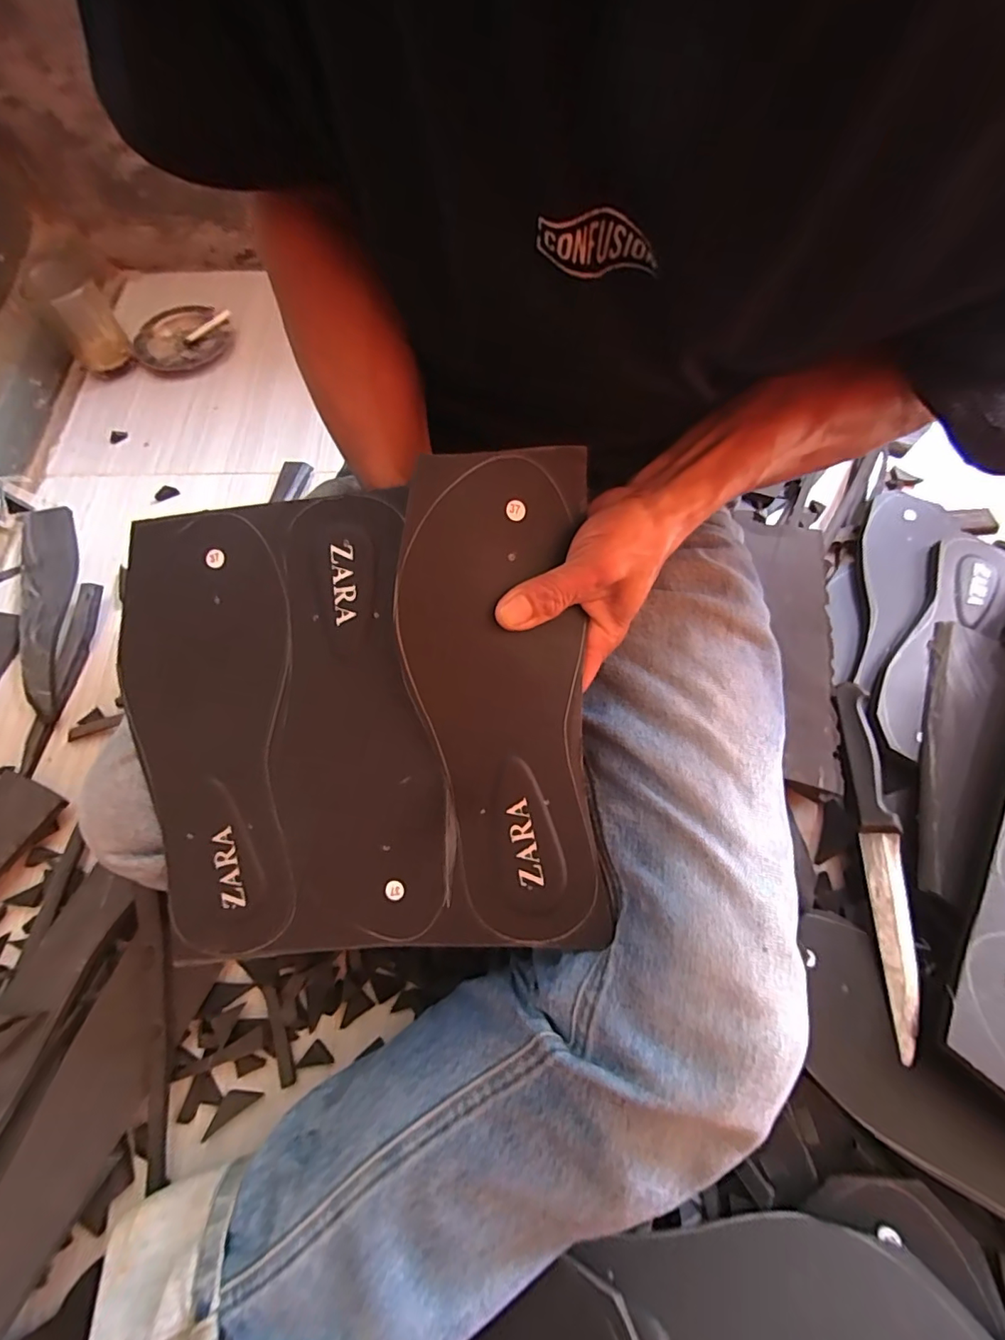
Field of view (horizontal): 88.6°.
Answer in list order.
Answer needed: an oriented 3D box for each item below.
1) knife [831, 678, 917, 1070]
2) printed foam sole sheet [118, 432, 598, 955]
[{"bbox_3d":[0.274,0.125,0.376,0.025,0.012,0.251,6,68,3],"label":"knife"},{"bbox_3d":[-0.082,0.026,0.278,0.255,0.031,0.251,-7,89,8],"label":"printed foam sole sheet"}]

